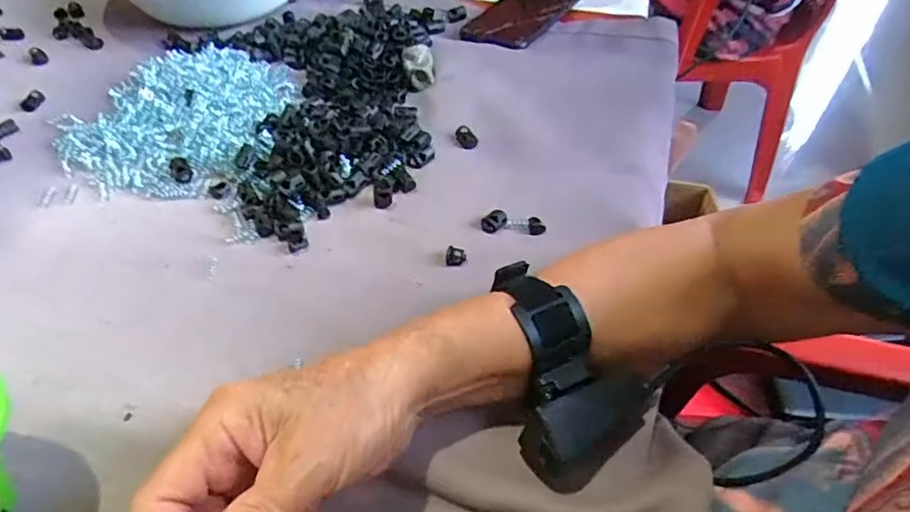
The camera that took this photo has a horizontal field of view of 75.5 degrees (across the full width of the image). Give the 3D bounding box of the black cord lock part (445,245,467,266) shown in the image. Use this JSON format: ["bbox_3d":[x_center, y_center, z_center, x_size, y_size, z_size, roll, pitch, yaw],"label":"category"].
[{"bbox_3d":[0.001,-0.001,0.397,0.014,0.006,0.012,5,49,4],"label":"black cord lock part"}]

